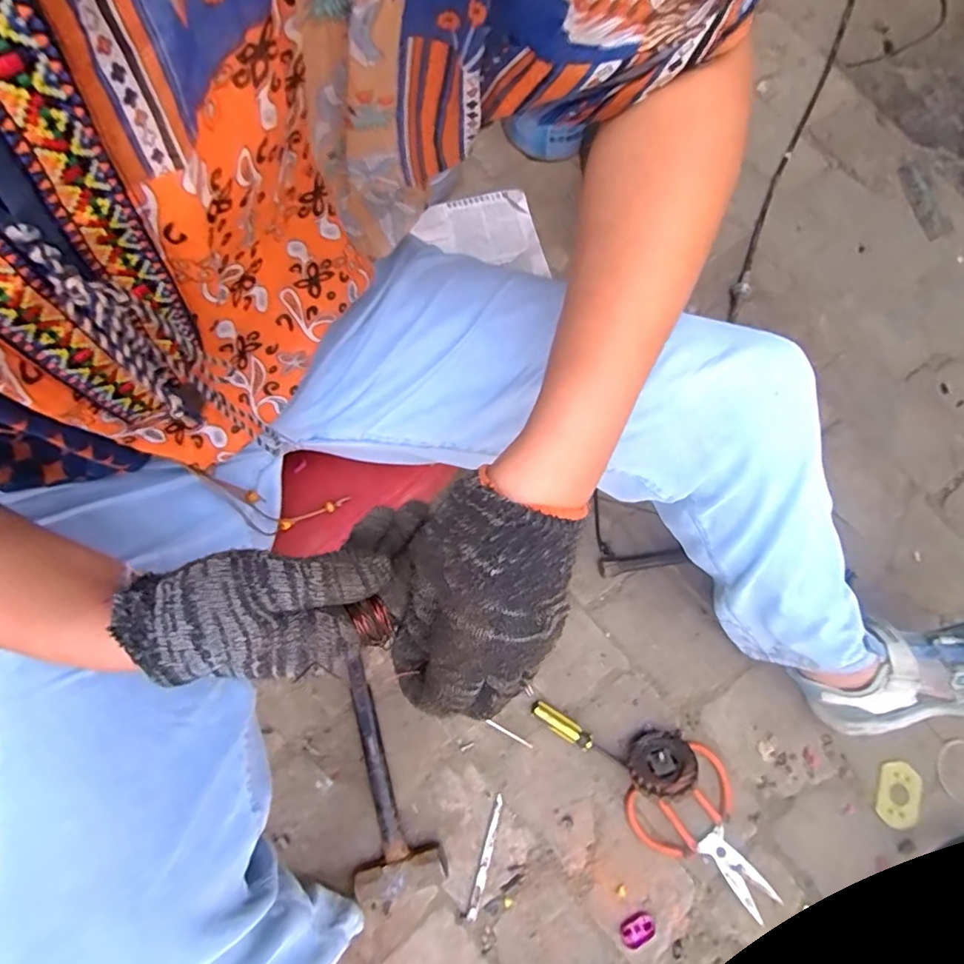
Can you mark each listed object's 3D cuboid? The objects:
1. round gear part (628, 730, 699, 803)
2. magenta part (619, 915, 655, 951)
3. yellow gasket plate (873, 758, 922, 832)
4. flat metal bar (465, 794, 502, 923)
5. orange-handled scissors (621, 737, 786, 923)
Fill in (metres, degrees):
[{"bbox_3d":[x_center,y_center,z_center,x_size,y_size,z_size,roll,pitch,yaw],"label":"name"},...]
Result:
[{"bbox_3d":[0.215,0.339,0.641,0.074,0.026,0.077,-17,37,9],"label":"round gear part"},{"bbox_3d":[0.182,0.525,0.630,0.041,0.005,0.027,-32,77,-9],"label":"magenta part"},{"bbox_3d":[0.508,0.382,0.660,0.049,0.004,0.076,20,75,5],"label":"yellow gasket plate"},{"bbox_3d":[0.005,0.446,0.643,0.012,0.007,0.134,18,72,-1],"label":"flat metal bar"},{"bbox_3d":[0.272,0.430,0.651,0.133,0.009,0.182,-33,77,-9],"label":"orange-handled scissors"}]

